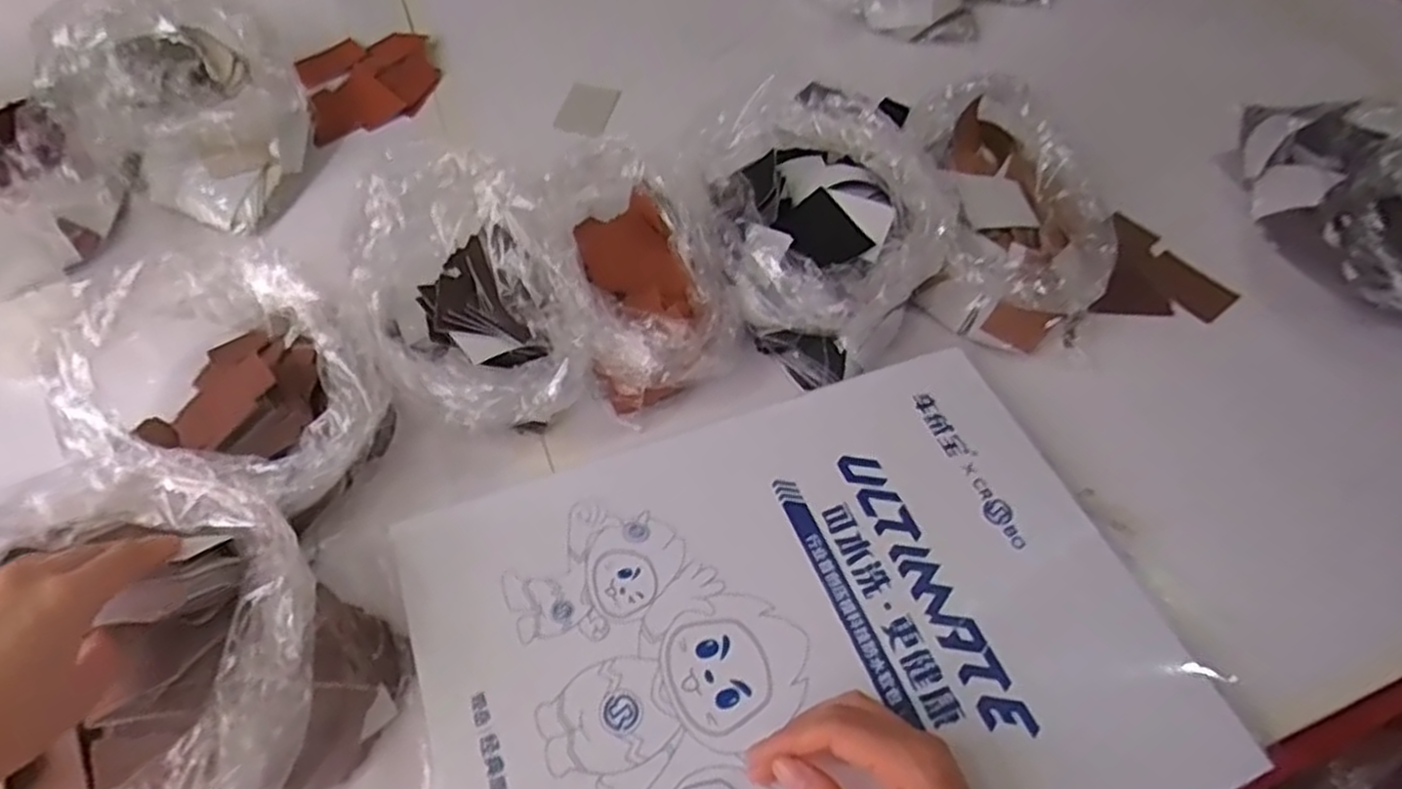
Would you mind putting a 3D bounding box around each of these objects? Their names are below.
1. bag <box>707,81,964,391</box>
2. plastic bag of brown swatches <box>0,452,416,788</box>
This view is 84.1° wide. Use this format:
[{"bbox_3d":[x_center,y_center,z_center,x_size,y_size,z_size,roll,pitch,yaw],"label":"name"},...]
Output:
[{"bbox_3d":[0.094,-0.133,0.587,0.175,0.083,0.215,-12,58,-9],"label":"bag"},{"bbox_3d":[-0.273,0.132,0.388,0.187,0.127,0.161,32,61,20],"label":"plastic bag of brown swatches"}]

